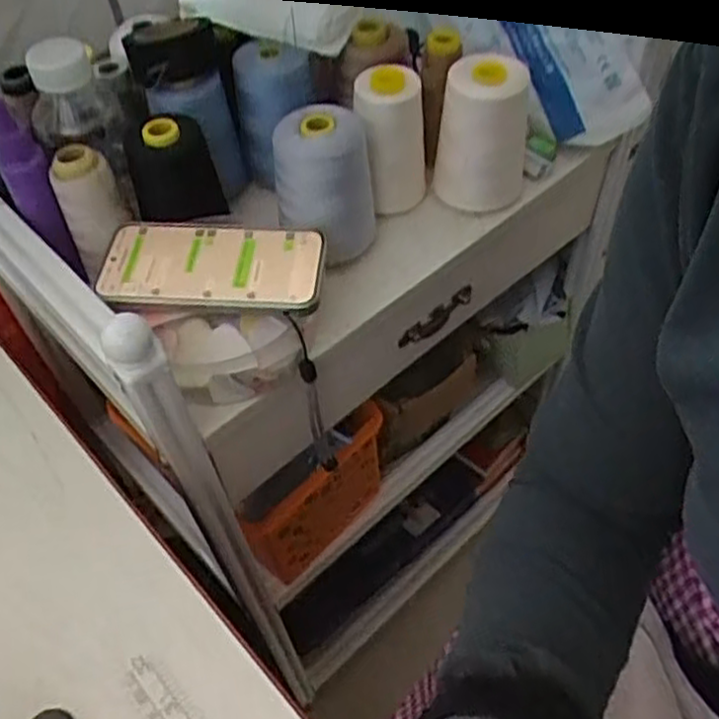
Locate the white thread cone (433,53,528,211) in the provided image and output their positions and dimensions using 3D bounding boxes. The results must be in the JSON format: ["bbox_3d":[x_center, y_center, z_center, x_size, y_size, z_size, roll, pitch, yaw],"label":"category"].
[{"bbox_3d":[0.095,-0.171,0.579,0.068,0.110,0.059,4,52,8],"label":"white thread cone"}]

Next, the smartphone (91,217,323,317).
[{"bbox_3d":[-0.101,-0.067,0.507,0.151,0.012,0.078,0,52,5],"label":"smartphone"}]

